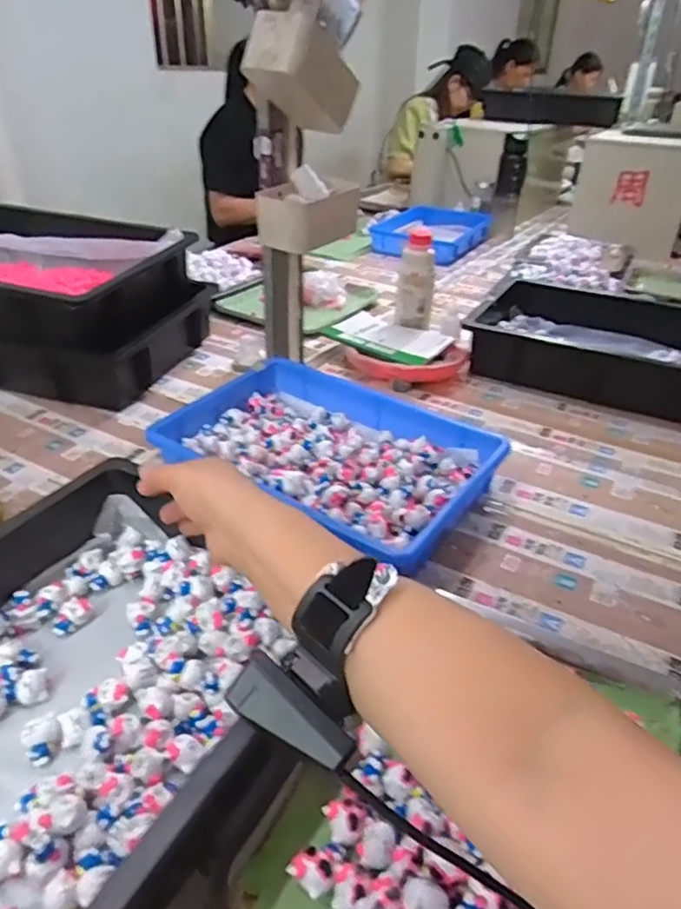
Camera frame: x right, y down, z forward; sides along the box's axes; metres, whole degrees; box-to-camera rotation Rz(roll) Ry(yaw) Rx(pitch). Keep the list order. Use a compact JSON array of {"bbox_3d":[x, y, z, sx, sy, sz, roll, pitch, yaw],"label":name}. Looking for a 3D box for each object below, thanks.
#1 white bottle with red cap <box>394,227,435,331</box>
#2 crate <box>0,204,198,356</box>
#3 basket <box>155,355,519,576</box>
[{"bbox_3d":[0.133,-0.307,1.096,0.064,0.151,0.056,5,33,4],"label":"white bottle with red cap"},{"bbox_3d":[-0.470,-0.275,0.941,0.441,0.107,0.285,10,34,12],"label":"crate"},{"bbox_3d":[-0.020,-0.001,0.735,0.367,0.066,0.239,23,39,28],"label":"basket"}]

